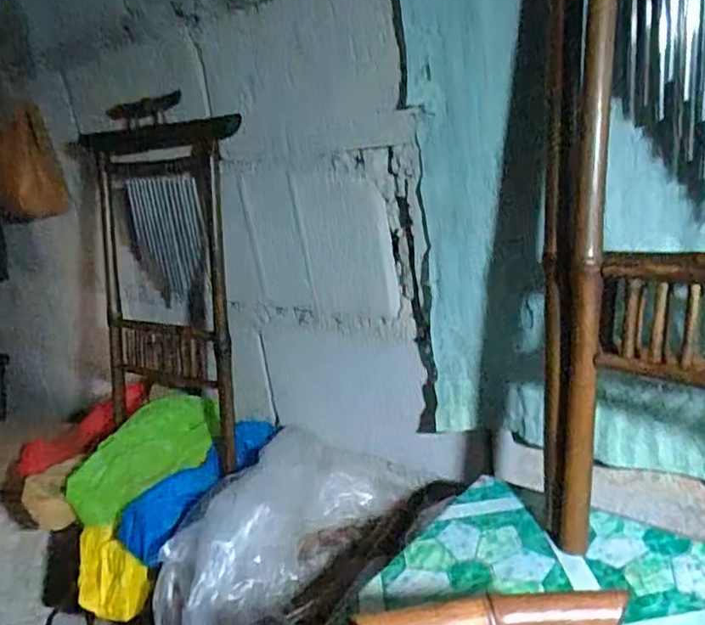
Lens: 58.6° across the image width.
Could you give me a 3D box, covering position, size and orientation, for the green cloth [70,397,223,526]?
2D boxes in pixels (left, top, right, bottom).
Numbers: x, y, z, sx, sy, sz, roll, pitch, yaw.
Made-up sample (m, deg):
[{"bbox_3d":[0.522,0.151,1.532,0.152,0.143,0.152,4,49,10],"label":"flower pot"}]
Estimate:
[{"bbox_3d":[-0.301,0.222,0.982,0.148,0.102,0.255,9,23,43],"label":"green cloth"}]

